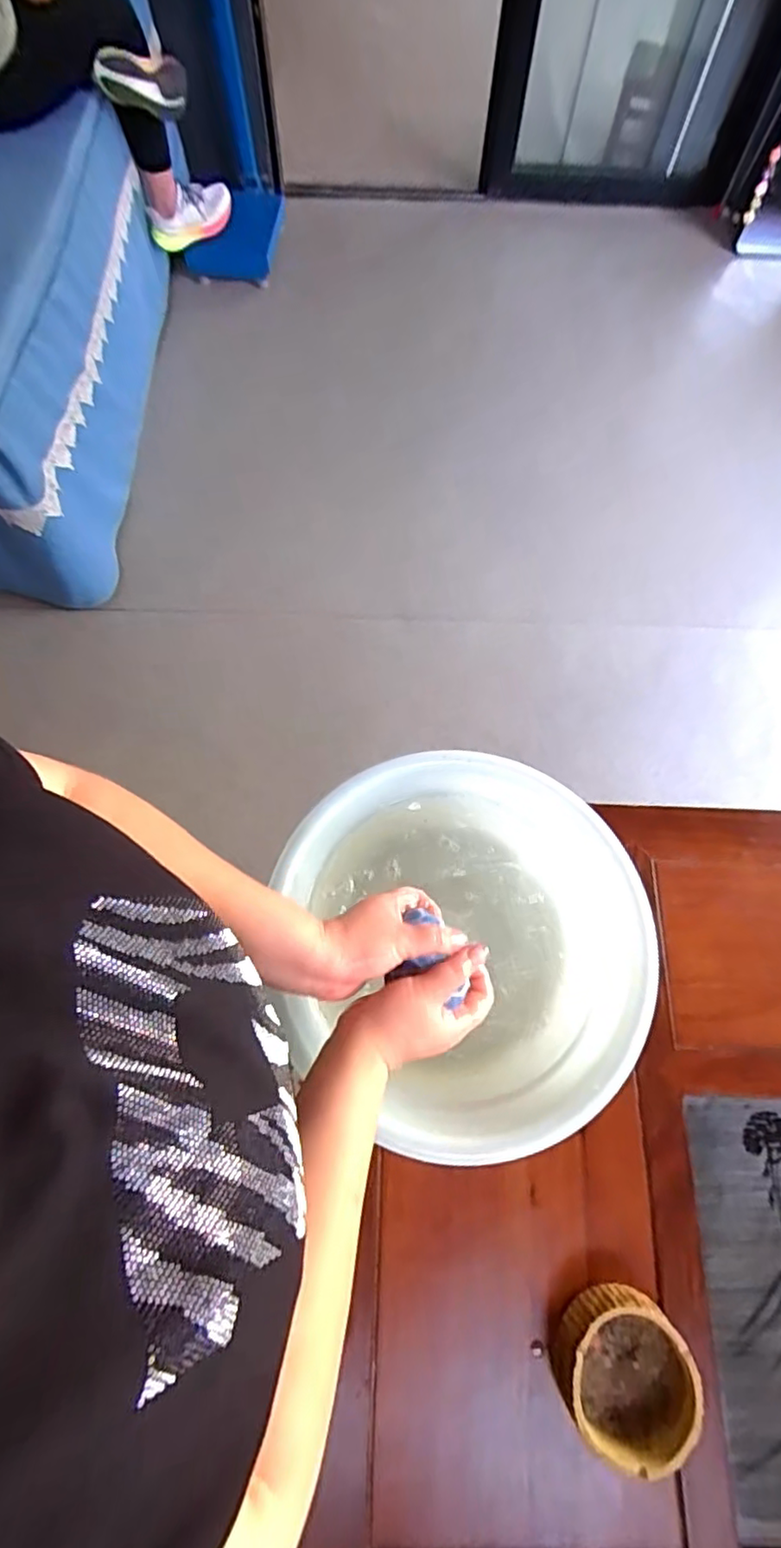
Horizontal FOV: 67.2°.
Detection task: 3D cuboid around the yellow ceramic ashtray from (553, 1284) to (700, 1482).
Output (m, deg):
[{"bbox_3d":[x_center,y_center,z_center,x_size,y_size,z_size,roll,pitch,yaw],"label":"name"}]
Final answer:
[{"bbox_3d":[0.220,0.563,0.556,0.116,0.057,0.116,0,71,-1],"label":"yellow ceramic ashtray"}]

